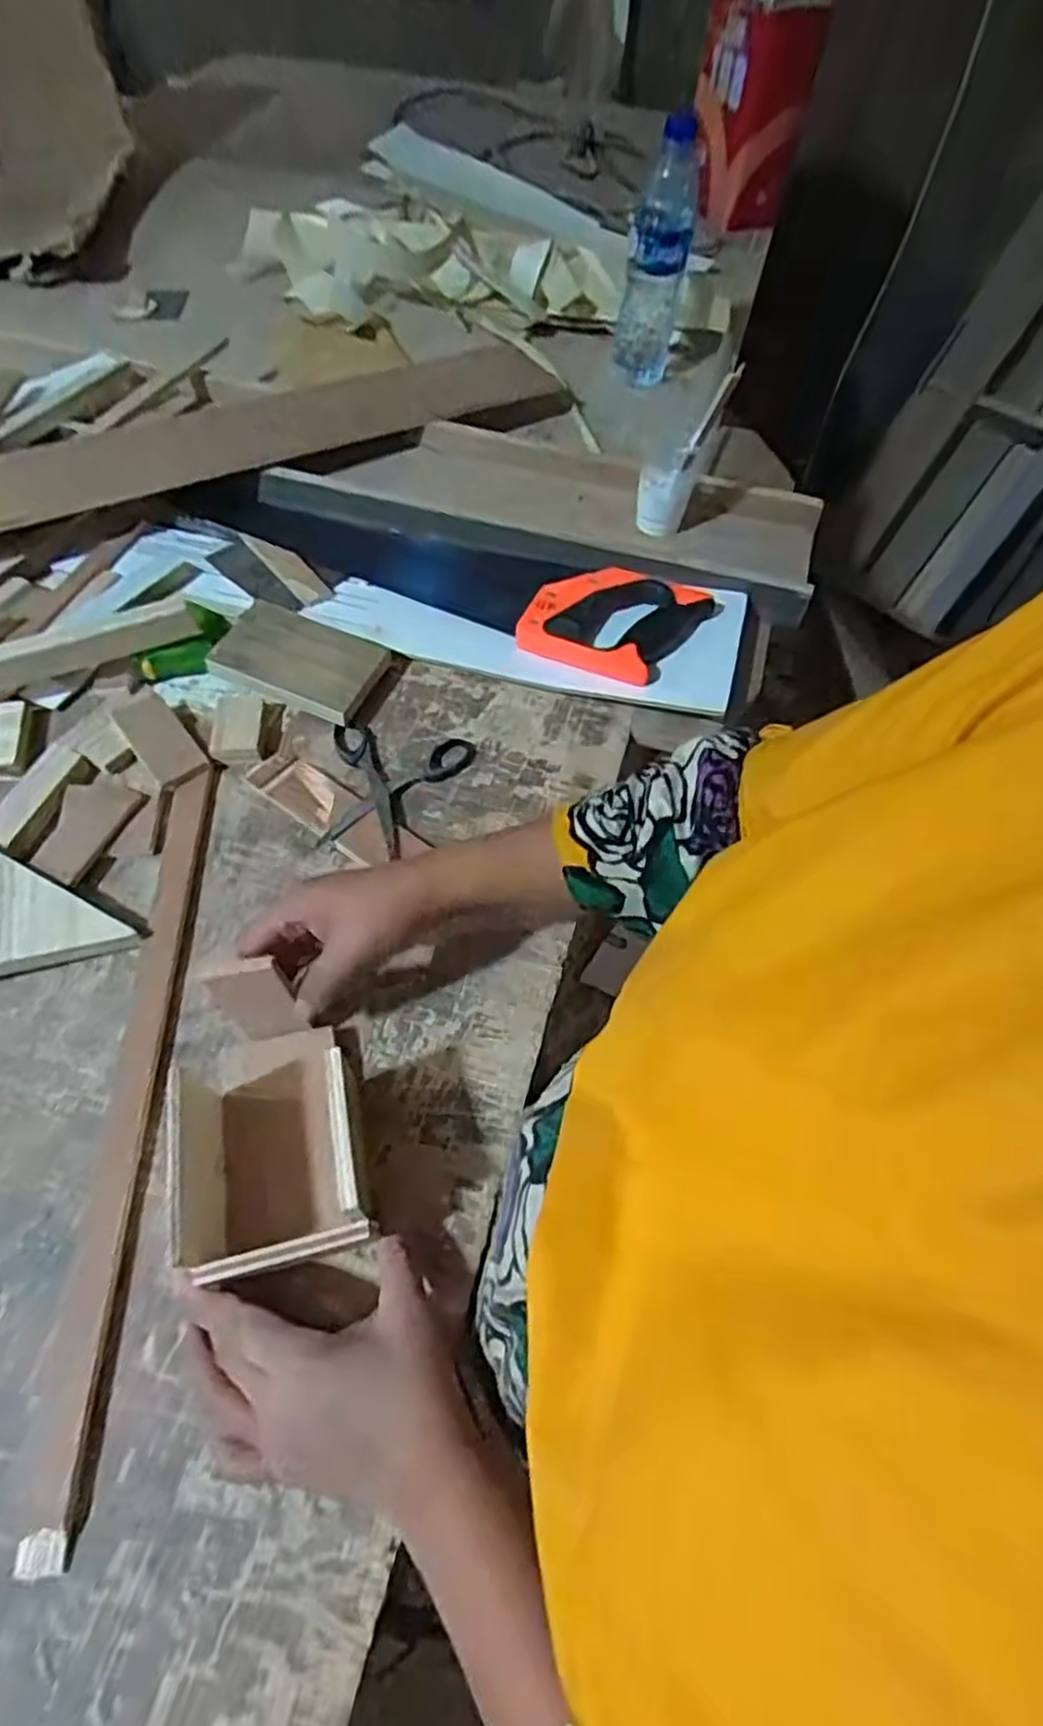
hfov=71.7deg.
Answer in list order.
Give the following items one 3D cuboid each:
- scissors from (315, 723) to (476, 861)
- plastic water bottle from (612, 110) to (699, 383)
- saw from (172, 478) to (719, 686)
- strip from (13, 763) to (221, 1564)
[{"bbox_3d":[-0.103,-0.060,0.556,0.112,0.019,0.123,9,59,1],"label":"scissors"},{"bbox_3d":[0.155,-0.679,0.821,0.069,0.227,0.058,12,59,5],"label":"plastic water bottle"},{"bbox_3d":[-0.080,-0.292,0.680,0.516,0.043,0.128,26,61,11],"label":"saw"},{"bbox_3d":[-0.235,0.127,0.443,0.030,0.010,0.446,-2,60,-5],"label":"strip"}]

